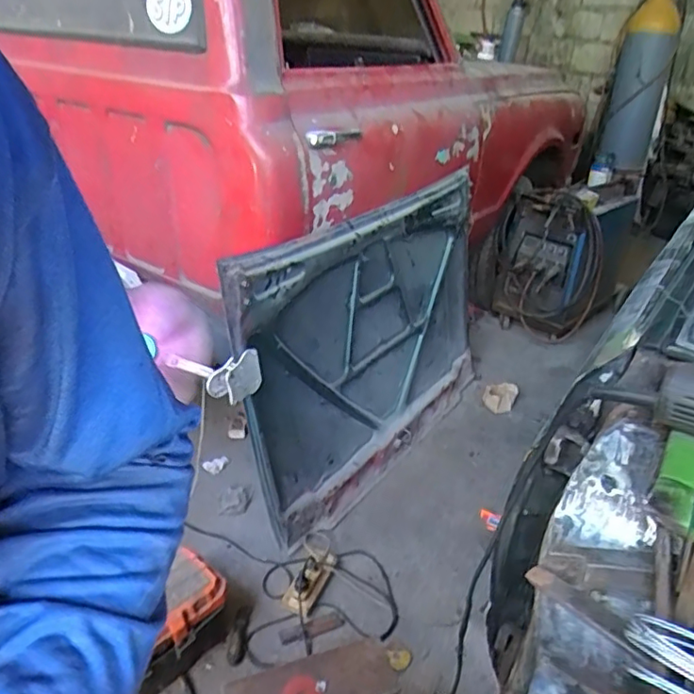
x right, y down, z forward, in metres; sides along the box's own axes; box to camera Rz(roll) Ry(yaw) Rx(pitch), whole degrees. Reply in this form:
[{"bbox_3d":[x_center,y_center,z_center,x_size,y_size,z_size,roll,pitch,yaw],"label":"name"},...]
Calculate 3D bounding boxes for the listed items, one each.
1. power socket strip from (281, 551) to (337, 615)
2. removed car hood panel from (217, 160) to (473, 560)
[{"bbox_3d":[-0.098,0.631,1.555,0.081,0.031,0.186,18,47,26],"label":"power socket strip"},{"bbox_3d":[0.122,-0.026,1.882,0.197,0.834,1.225,22,36,31],"label":"removed car hood panel"}]

